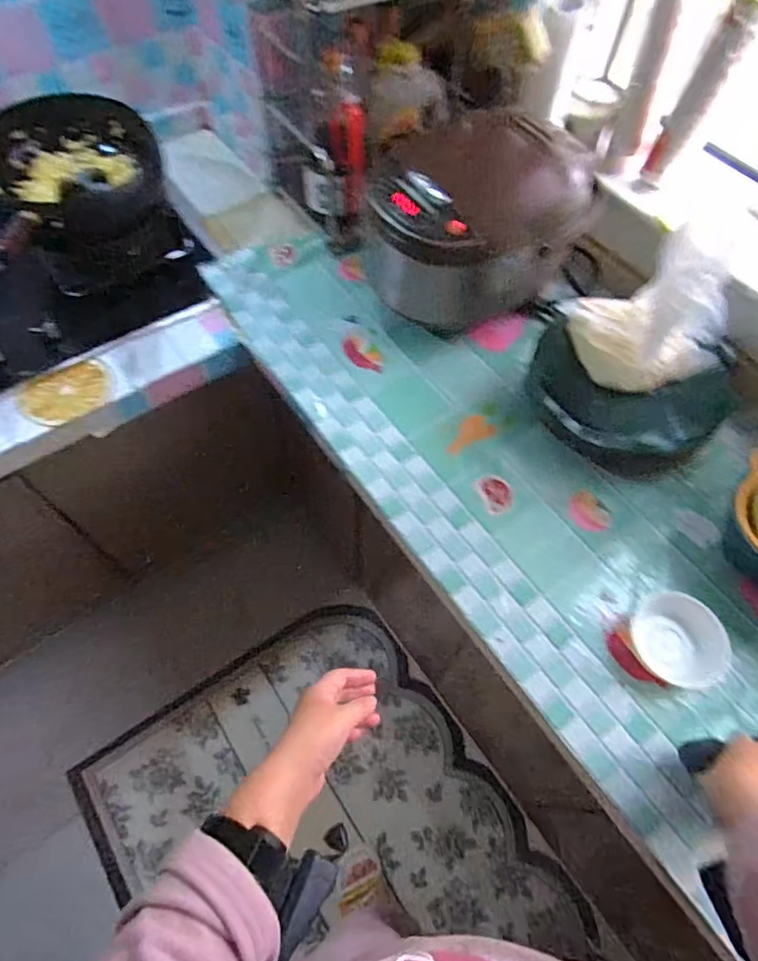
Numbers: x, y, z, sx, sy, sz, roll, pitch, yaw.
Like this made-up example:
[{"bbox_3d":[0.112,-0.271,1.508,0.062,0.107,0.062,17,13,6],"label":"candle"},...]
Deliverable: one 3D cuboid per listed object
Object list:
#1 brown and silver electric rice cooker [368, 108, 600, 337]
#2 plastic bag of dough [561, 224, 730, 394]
[{"bbox_3d":[0.162,-0.413,0.901,0.346,0.242,0.295,3,61,0],"label":"brown and silver electric rice cooker"},{"bbox_3d":[0.352,-0.237,0.719,0.132,0.217,0.166,-15,63,-10],"label":"plastic bag of dough"}]

